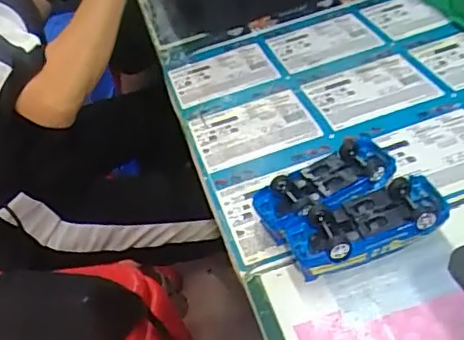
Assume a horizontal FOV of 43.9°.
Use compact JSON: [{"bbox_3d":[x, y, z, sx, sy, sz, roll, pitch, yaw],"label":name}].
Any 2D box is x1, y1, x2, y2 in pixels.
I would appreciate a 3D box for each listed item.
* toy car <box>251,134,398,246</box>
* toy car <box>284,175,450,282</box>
[{"bbox_3d":[0.090,0.020,0.544,0.140,0.040,0.075,-26,40,-18],"label":"toy car"},{"bbox_3d":[0.118,0.052,0.497,0.138,0.040,0.063,-18,39,-8],"label":"toy car"}]

